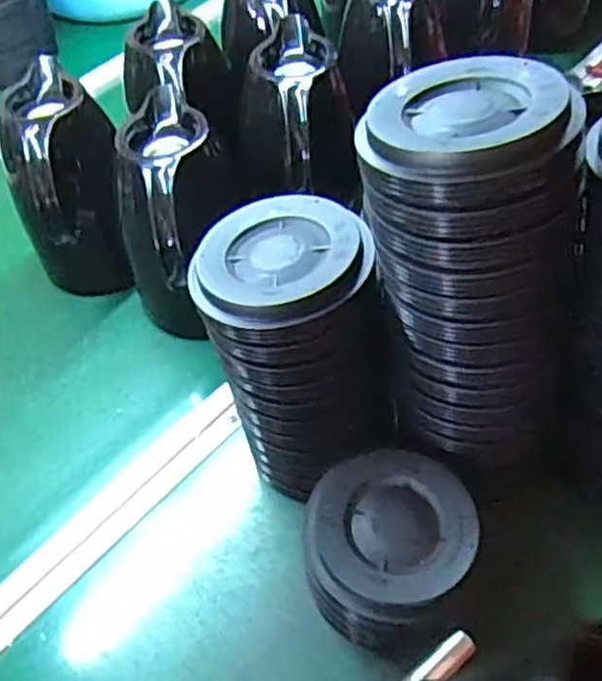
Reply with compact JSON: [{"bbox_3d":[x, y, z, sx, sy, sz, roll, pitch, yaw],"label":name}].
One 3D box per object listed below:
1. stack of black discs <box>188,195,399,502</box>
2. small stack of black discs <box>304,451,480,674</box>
[{"bbox_3d":[-0.003,0.018,0.551,0.115,0.216,0.132,-17,51,-7],"label":"stack of black discs"},{"bbox_3d":[0.063,0.156,0.524,0.119,0.094,0.123,10,53,14],"label":"small stack of black discs"}]

